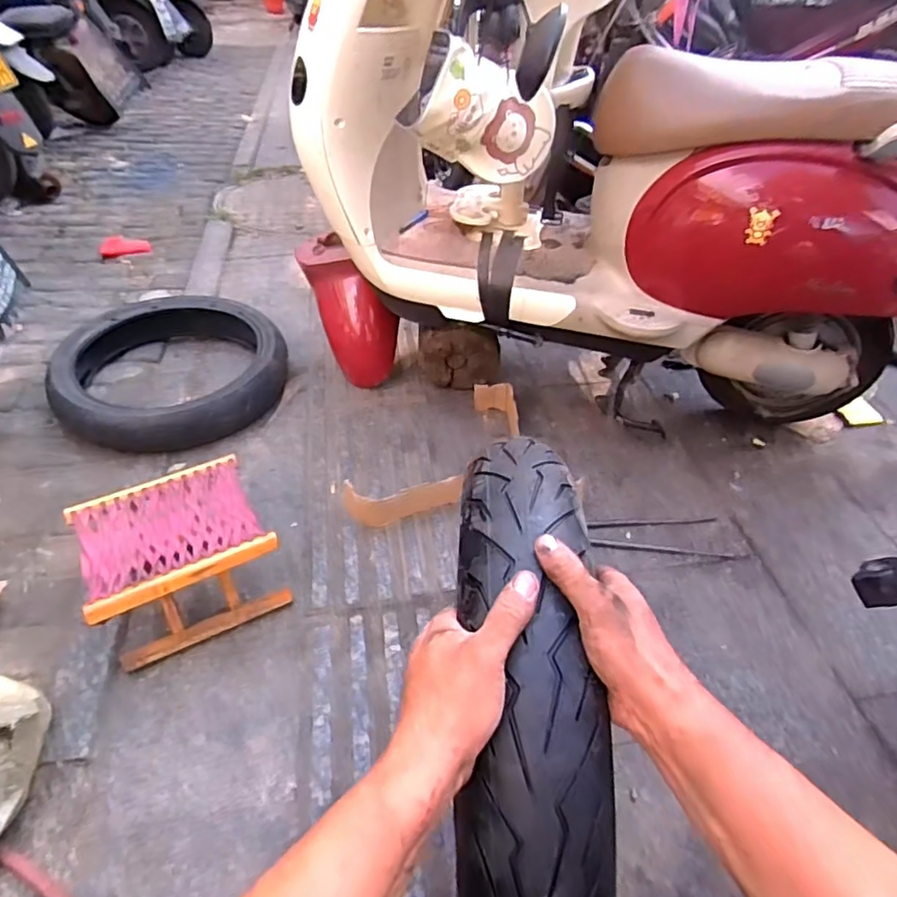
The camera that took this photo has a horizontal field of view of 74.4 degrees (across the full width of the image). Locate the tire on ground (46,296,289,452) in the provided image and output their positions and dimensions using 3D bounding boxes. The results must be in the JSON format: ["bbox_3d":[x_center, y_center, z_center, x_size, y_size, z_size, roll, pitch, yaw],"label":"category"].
[{"bbox_3d":[-0.702,-0.202,1.512,0.527,0.127,0.540,0,44,0],"label":"tire on ground"}]

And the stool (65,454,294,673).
[{"bbox_3d":[-0.469,0.195,1.045,0.281,0.195,0.244,-22,48,-25],"label":"stool"}]

